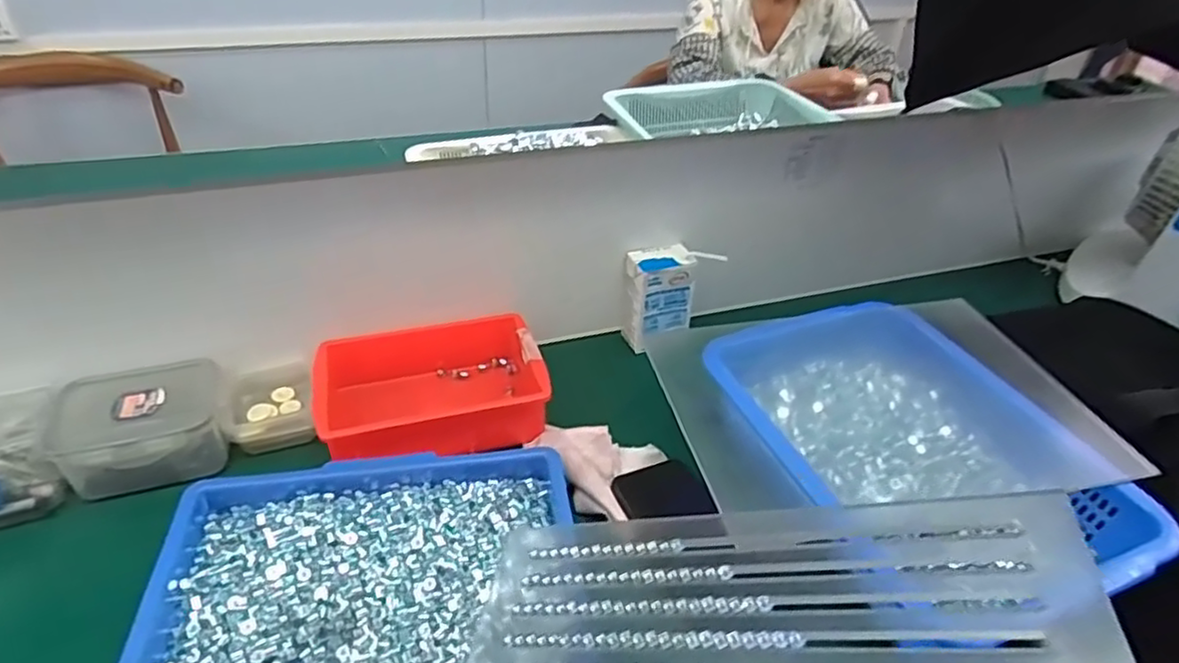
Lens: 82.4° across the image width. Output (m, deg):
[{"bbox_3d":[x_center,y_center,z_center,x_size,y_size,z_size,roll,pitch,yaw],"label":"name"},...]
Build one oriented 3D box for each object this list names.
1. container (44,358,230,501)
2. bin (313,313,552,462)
[{"bbox_3d":[-0.376,0.083,0.577,0.120,0.061,0.096,-11,40,-18],"label":"container"},{"bbox_3d":[-0.150,0.054,0.641,0.194,0.073,0.149,-9,40,-16],"label":"bin"}]

